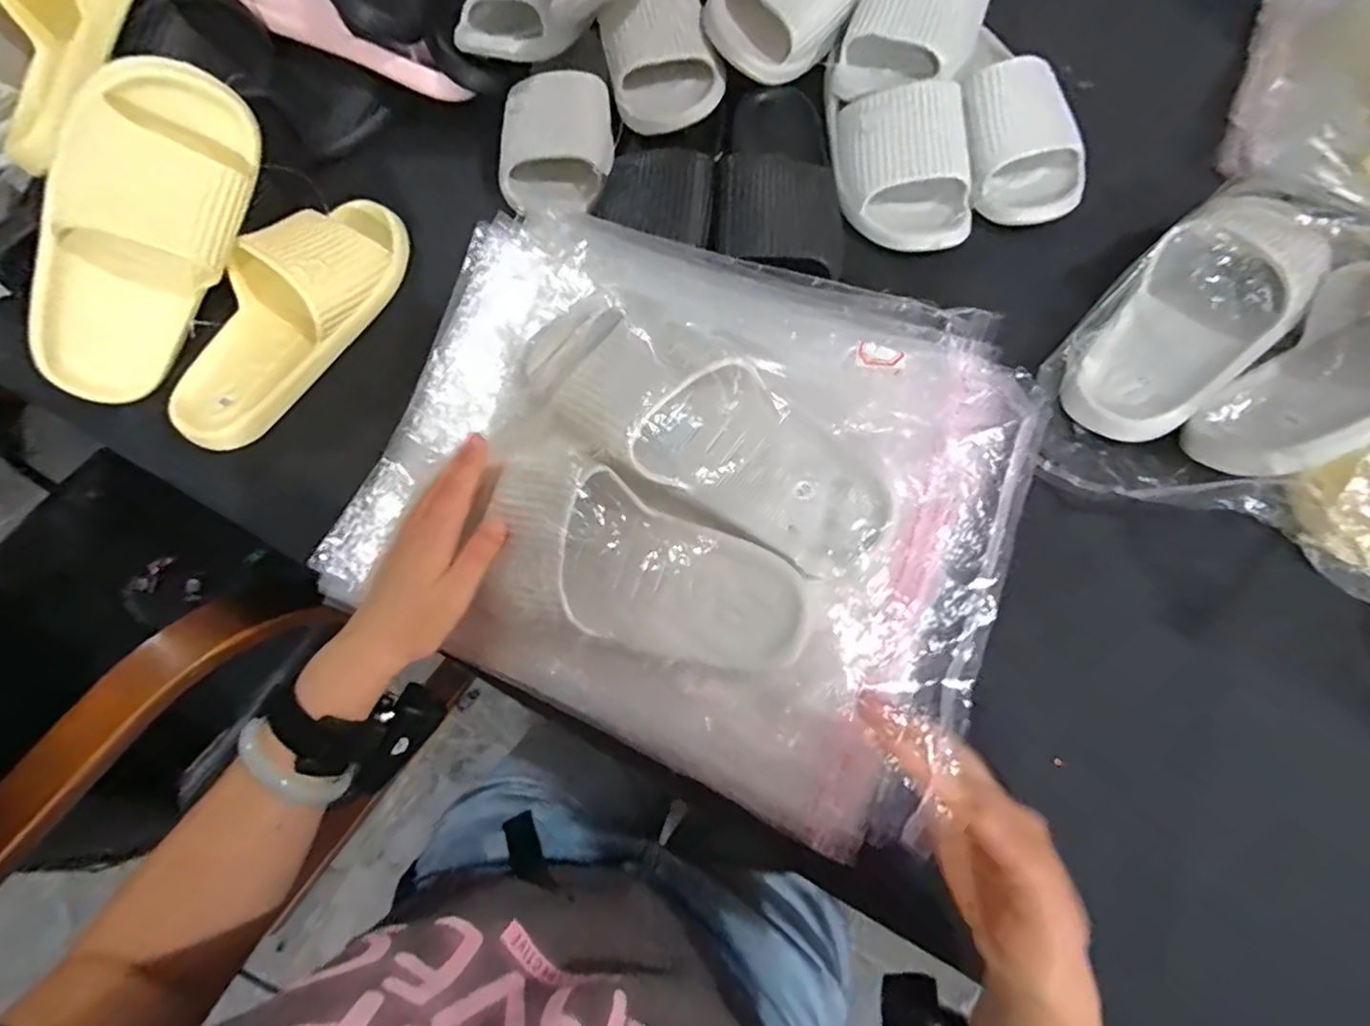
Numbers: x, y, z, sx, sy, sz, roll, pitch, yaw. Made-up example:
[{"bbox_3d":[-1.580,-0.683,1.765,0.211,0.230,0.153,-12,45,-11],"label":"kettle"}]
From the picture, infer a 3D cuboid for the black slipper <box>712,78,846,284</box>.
[{"bbox_3d":[0.093,-0.317,0.554,0.114,0.061,0.236,8,70,6],"label":"black slipper"}]

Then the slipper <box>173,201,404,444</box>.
[{"bbox_3d":[-0.347,-0.178,0.526,0.105,0.054,0.265,29,73,13],"label":"slipper"}]

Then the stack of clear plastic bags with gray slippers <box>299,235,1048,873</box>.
[{"bbox_3d":[0.001,-0.035,0.409,0.415,0.077,0.358,24,72,12],"label":"stack of clear plastic bags with gray slippers"}]

